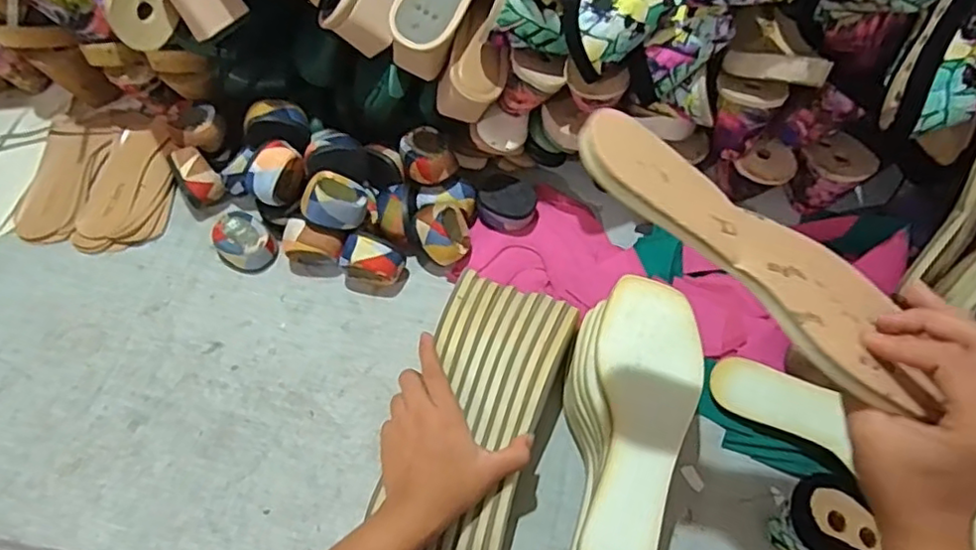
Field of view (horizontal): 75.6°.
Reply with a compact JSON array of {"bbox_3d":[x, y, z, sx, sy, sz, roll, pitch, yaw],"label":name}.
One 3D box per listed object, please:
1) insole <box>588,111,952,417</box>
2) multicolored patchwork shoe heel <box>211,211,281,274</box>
[{"bbox_3d":[0.146,-0.015,0.338,0.222,0.013,0.075,39,50,-3],"label":"insole"},{"bbox_3d":[-0.254,-0.035,0.653,0.062,0.038,0.053,38,67,15],"label":"multicolored patchwork shoe heel"}]

